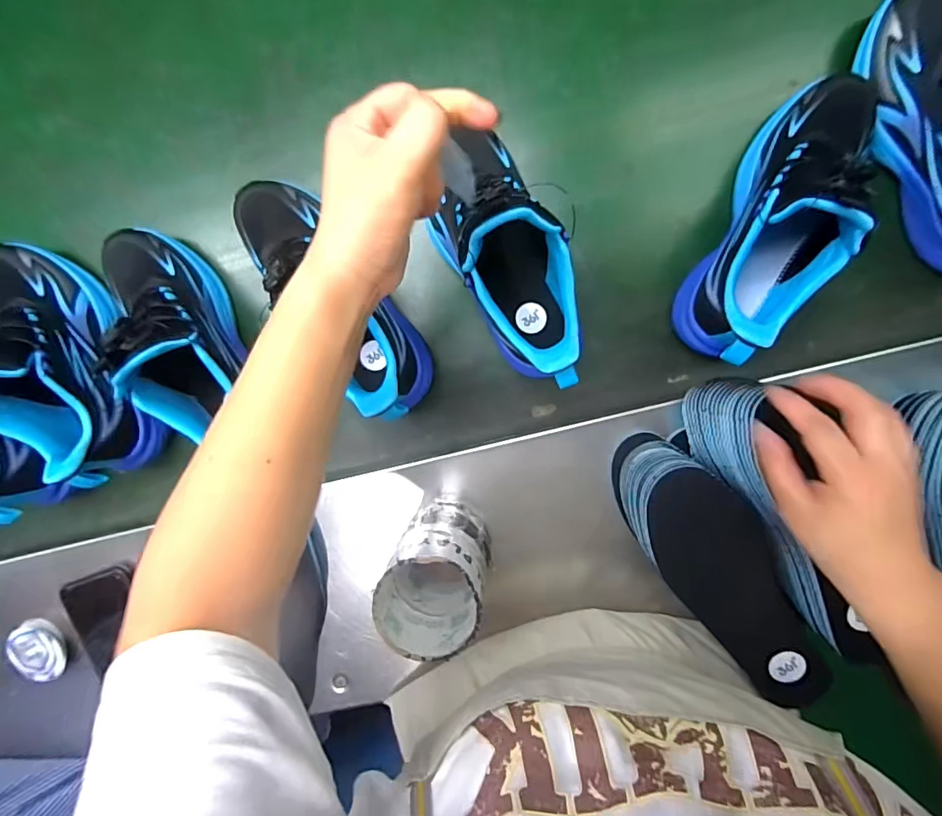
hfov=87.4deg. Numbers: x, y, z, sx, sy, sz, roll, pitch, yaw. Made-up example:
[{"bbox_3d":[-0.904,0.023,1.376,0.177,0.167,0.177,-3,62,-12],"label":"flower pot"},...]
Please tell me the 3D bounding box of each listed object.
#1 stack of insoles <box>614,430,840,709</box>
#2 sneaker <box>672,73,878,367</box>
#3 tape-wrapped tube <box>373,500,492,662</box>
[{"bbox_3d":[0.199,0.120,0.421,0.093,0.109,0.238,-36,97,9],"label":"stack of insoles"},{"bbox_3d":[0.249,-0.143,0.377,0.079,0.129,0.240,24,99,-2],"label":"sneaker"},{"bbox_3d":[-0.026,0.139,0.426,0.073,0.131,0.081,23,98,1],"label":"tape-wrapped tube"}]

